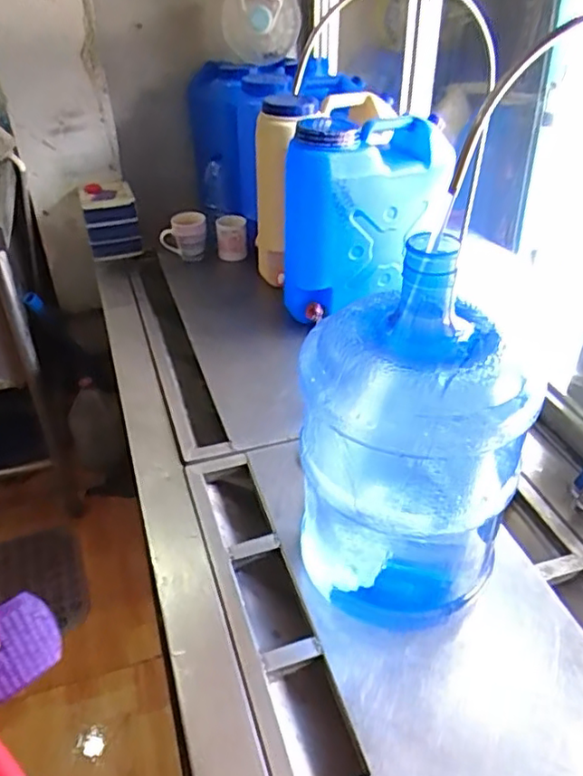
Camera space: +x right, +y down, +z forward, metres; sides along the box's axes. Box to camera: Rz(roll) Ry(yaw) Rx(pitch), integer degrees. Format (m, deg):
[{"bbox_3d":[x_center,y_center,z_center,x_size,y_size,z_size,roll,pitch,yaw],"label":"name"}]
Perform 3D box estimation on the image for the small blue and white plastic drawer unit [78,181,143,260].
[{"bbox_3d":[-0.487,-0.441,1.676,0.137,0.169,0.174,-13,39,-15],"label":"small blue and white plastic drawer unit"}]

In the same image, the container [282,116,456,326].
[{"bbox_3d":[0.141,-0.350,1.308,0.298,0.379,0.176,-11,38,-13],"label":"container"}]

